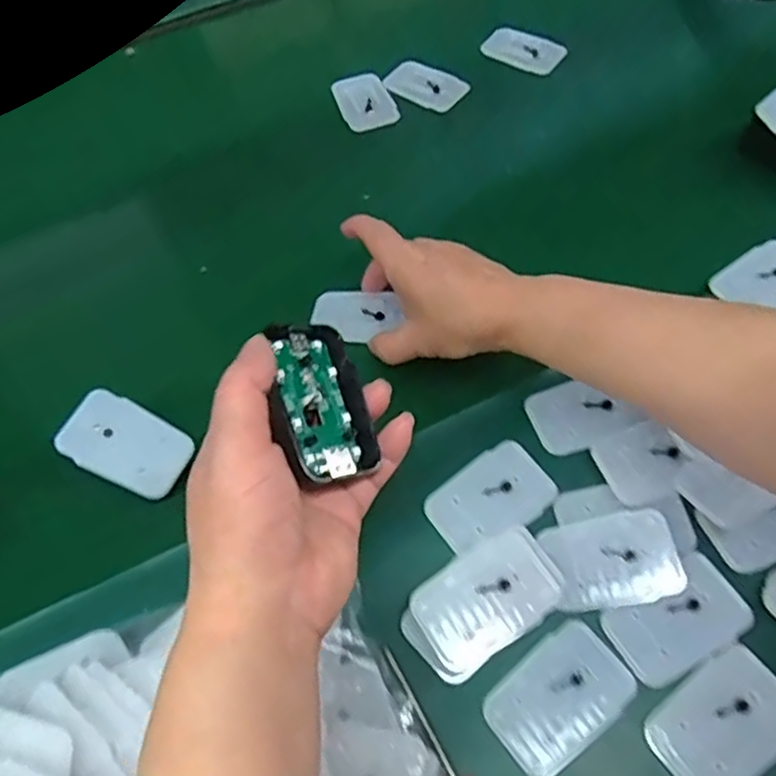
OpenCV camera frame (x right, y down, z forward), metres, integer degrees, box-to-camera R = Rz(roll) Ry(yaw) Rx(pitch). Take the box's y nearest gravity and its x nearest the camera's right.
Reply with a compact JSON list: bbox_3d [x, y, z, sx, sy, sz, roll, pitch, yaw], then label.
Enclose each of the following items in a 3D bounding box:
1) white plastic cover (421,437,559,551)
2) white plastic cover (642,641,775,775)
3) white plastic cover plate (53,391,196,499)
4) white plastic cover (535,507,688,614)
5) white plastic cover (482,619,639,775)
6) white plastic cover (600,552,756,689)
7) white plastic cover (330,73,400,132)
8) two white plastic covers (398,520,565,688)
[{"bbox_3d":[0.059,0.063,0.395,0.070,0.004,0.045,-29,68,-15],"label":"white plastic cover"},{"bbox_3d":[0.161,0.158,0.326,0.069,0.004,0.047,-32,69,-17],"label":"white plastic cover"},{"bbox_3d":[-0.153,0.033,0.404,0.070,0.004,0.046,31,62,-2],"label":"white plastic cover plate"},{"bbox_3d":[0.119,0.091,0.366,0.068,0.011,0.047,-4,64,-4],"label":"white plastic cover"},{"bbox_3d":[0.085,0.152,0.339,0.070,0.004,0.047,-36,70,-18],"label":"white plastic cover"},{"bbox_3d":[0.150,0.119,0.354,0.070,0.006,0.042,-28,68,-15],"label":"white plastic cover"},{"bbox_3d":[-0.020,-0.249,0.601,0.044,0.014,0.065,-19,58,-8],"label":"white plastic cover"},{"bbox_3d":[0.050,0.108,0.352,0.082,0.010,0.047,-32,69,-17],"label":"two white plastic covers"}]

